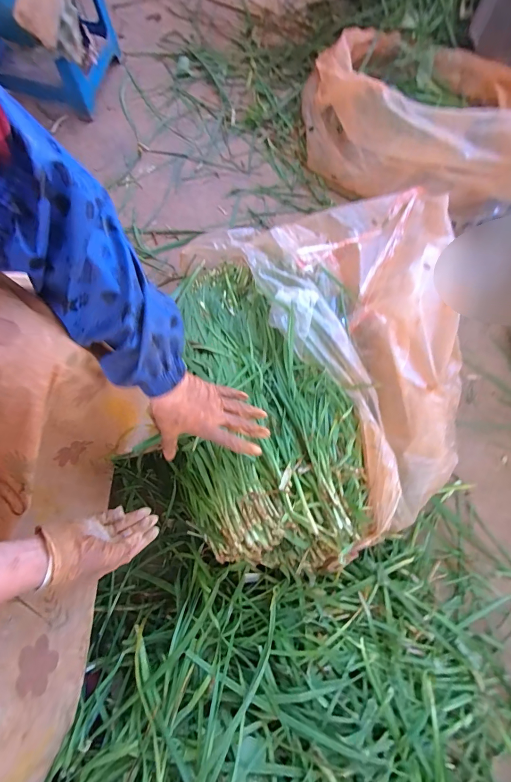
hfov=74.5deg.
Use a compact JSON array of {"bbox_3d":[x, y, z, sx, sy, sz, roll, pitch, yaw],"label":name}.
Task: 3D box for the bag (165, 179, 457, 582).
[{"bbox_3d":[0.115,-0.061,0.590,0.493,0.173,0.670,-1,79,0],"label":"bag"}]

